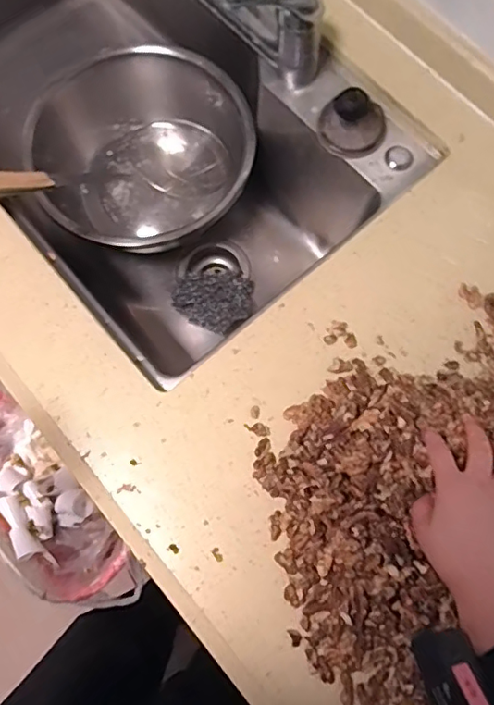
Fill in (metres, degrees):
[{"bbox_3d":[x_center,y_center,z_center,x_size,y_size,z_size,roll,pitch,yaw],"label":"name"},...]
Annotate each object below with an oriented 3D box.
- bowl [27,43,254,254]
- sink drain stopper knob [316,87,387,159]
[{"bbox_3d":[-0.144,-0.281,0.789,0.290,0.146,0.302,0,75,0],"label":"bowl"},{"bbox_3d":[0.124,-0.268,0.620,0.080,0.048,0.066,3,75,1],"label":"sink drain stopper knob"}]

